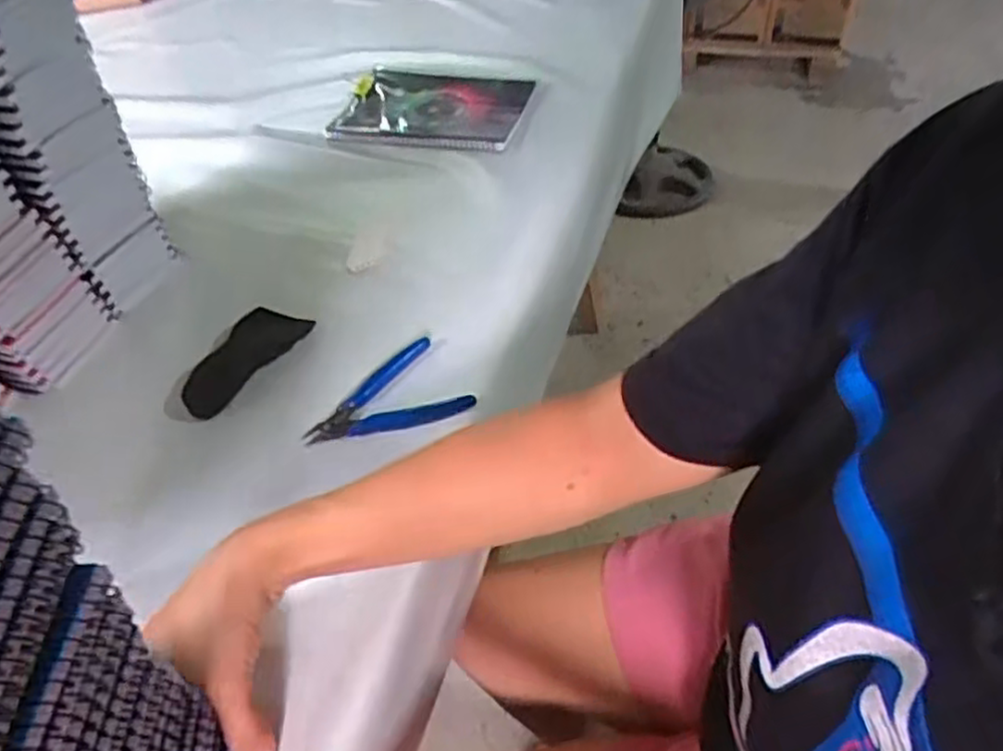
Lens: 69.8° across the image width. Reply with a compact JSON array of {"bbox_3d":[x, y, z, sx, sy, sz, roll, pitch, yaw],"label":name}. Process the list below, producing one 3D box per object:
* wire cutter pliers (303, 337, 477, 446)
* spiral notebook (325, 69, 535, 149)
[{"bbox_3d":[-0.089,0.013,0.539,0.119,0.010,0.076,-17,47,-11],"label":"wire cutter pliers"},{"bbox_3d":[-0.084,-0.327,0.865,0.224,0.019,0.182,7,47,12],"label":"spiral notebook"}]

